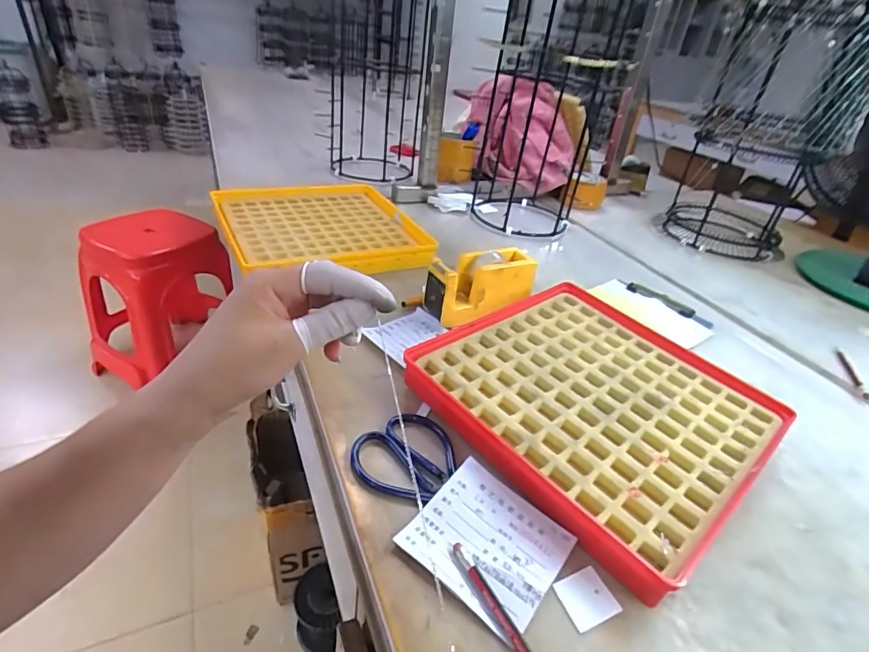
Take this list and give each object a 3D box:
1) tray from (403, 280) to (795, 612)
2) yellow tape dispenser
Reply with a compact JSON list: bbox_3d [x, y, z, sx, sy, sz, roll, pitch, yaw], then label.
[{"bbox_3d":[0.160,0.065,0.450,0.300,0.039,0.265,-22,42,-37],"label":"tray"},{"bbox_3d":[0.054,-0.045,0.558,0.134,0.078,0.049,-11,37,-26],"label":"yellow tape dispenser"}]

